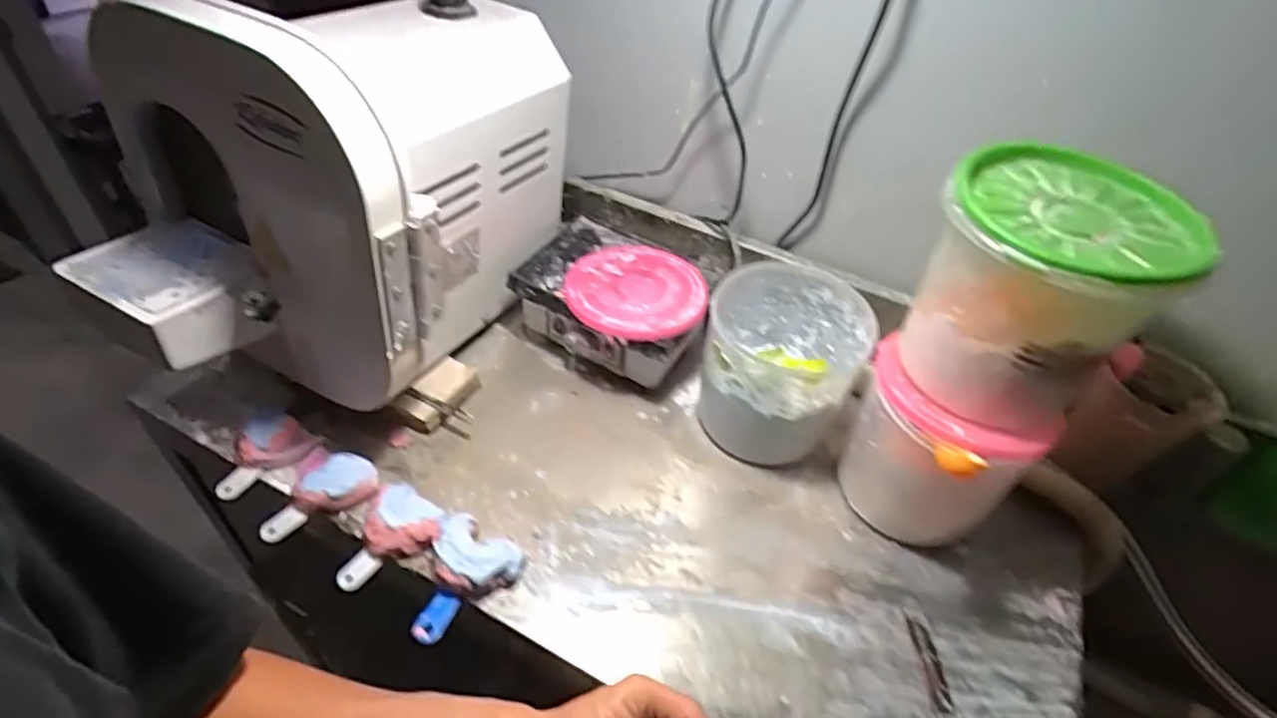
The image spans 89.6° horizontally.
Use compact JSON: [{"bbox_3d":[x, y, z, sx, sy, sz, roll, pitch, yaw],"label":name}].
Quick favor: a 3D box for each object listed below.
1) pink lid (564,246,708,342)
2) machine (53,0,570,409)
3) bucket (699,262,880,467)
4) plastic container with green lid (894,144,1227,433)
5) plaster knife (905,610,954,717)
[{"bbox_3d":[-0.002,-0.081,0.723,0.151,0.024,0.156,4,45,-4],"label":"pink lid"},{"bbox_3d":[-0.273,-0.171,0.617,0.272,0.317,0.400,21,46,12],"label":"machine"},{"bbox_3d":[0.146,0.014,0.678,0.156,0.168,0.153,4,45,-4],"label":"bucket"},{"bbox_3d":[0.305,-0.046,0.504,0.165,0.164,0.166,36,51,25],"label":"plastic container with green lid"},{"bbox_3d":[0.248,0.279,0.527,0.019,0.010,0.142,6,45,-2],"label":"plaster knife"}]

